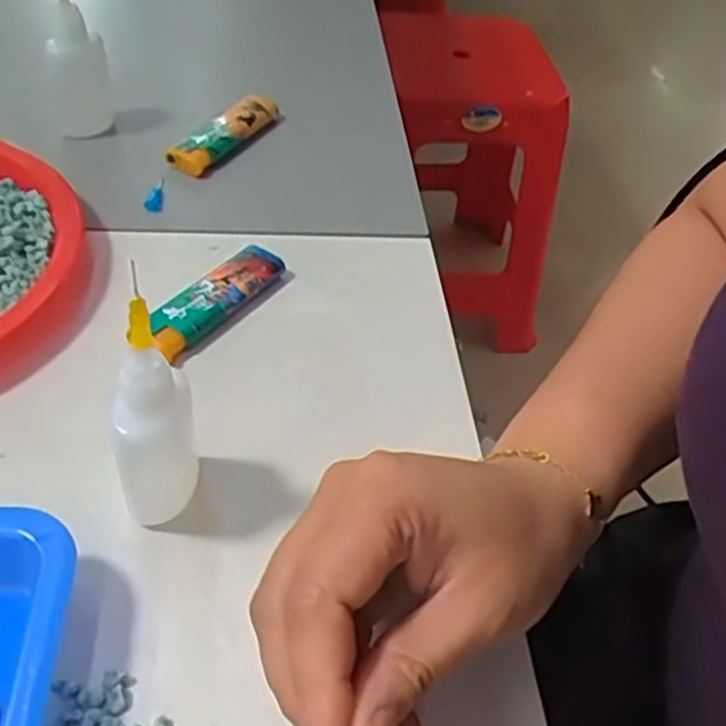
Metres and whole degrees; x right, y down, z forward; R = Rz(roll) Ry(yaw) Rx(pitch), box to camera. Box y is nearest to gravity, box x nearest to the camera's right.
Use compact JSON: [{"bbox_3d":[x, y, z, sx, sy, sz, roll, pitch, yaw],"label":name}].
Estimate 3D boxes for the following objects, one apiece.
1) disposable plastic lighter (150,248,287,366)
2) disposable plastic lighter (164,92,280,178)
[{"bbox_3d":[-0.066,-0.028,0.340,0.019,0.014,0.075,30,51,20],"label":"disposable plastic lighter"},{"bbox_3d":[-0.077,-0.129,0.428,0.017,0.018,0.079,27,50,17],"label":"disposable plastic lighter"}]

